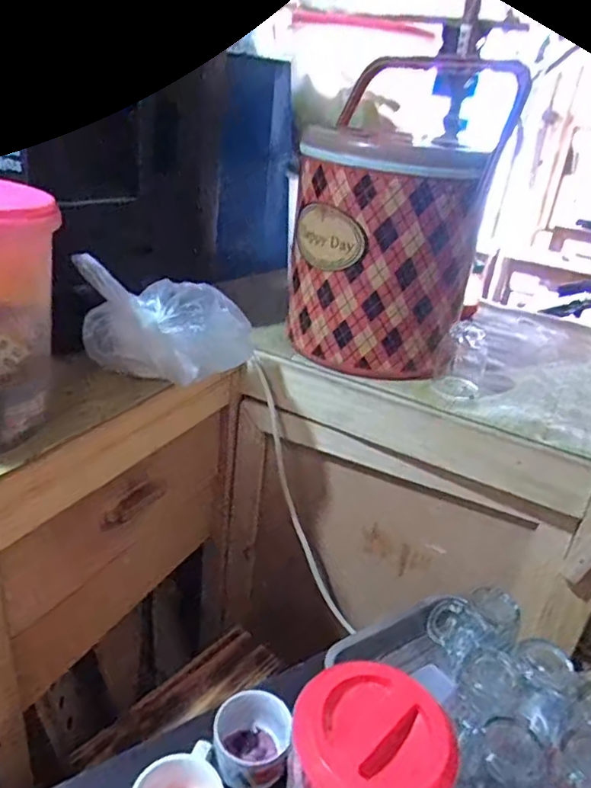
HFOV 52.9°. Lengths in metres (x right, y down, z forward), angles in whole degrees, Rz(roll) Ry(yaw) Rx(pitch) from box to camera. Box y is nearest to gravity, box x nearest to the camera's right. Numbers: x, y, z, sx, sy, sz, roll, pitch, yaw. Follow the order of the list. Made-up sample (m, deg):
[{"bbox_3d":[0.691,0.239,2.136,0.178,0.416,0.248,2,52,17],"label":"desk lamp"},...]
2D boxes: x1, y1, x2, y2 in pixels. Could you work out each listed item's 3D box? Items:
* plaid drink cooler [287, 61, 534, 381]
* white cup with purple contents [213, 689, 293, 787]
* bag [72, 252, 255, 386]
[{"bbox_3d":[0.134,-0.231,0.829,0.197,0.375,0.204,-17,37,-36],"label":"plaid drink cooler"},{"bbox_3d":[-0.046,0.372,0.632,0.078,0.062,0.085,5,29,-3],"label":"white cup with purple contents"},{"bbox_3d":[-0.160,-0.087,0.756,0.220,0.116,0.110,1,30,-11],"label":"bag"}]

